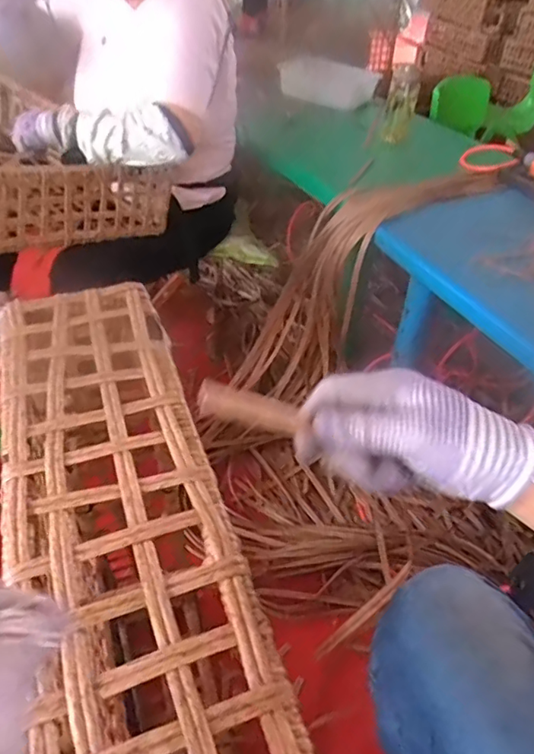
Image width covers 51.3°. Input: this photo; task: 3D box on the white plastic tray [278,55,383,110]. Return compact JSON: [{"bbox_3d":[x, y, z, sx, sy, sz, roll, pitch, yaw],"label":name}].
[{"bbox_3d":[0.174,-0.884,1.669,0.047,0.125,0.343,-30,52,-34],"label":"white plastic tray"}]

